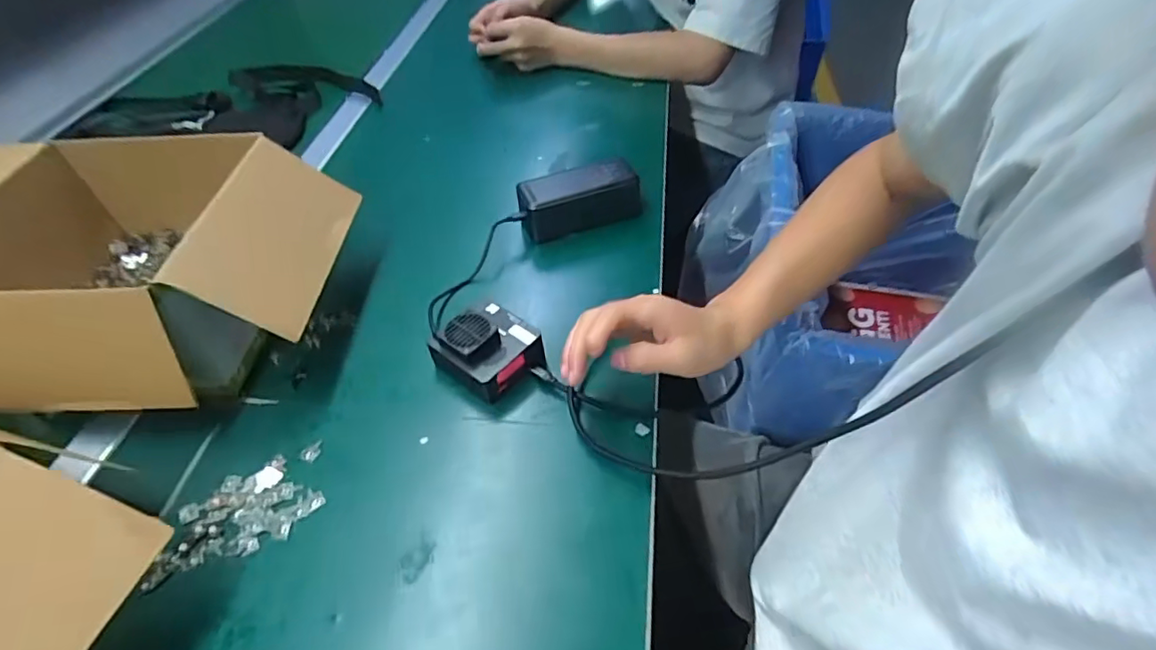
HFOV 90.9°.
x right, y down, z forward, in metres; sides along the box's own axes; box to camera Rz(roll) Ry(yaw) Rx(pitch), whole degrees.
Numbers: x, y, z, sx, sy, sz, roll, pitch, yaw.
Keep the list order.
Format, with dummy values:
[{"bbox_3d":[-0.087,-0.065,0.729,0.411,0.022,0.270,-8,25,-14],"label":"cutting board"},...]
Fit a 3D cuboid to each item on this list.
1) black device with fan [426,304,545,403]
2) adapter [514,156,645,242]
[{"bbox_3d":[-0.082,0.021,0.506,0.078,0.050,0.081,-36,56,-28],"label":"black device with fan"},{"bbox_3d":[-0.001,-0.140,0.647,0.141,0.061,0.063,-16,49,-12],"label":"adapter"}]

